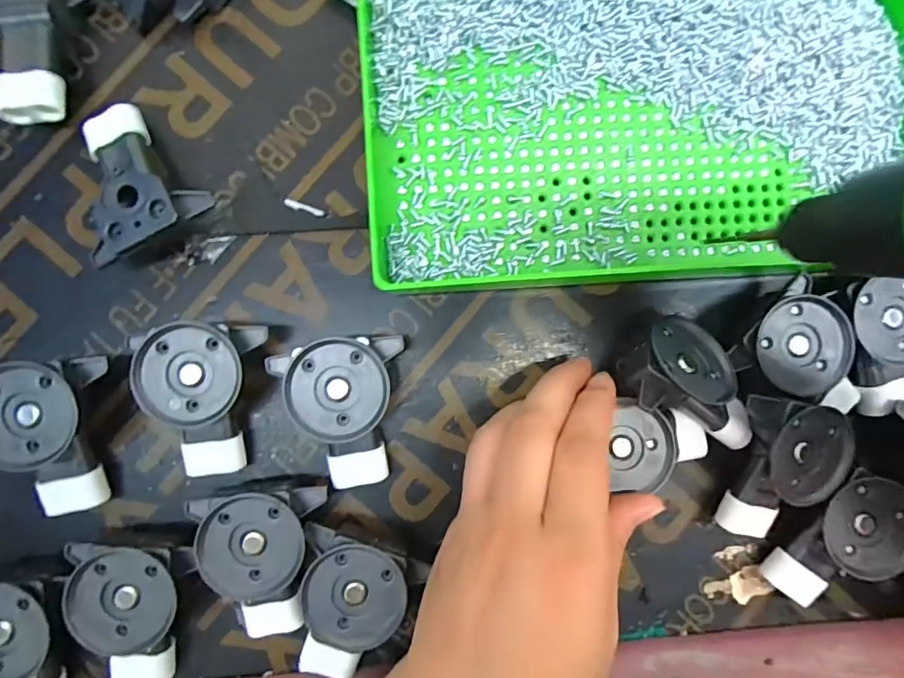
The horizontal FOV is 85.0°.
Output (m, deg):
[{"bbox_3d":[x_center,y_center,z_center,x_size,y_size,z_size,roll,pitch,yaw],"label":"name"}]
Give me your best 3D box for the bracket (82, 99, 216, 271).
[{"bbox_3d":[-0.138,-0.071,0.215,0.052,0.027,0.064,-25,90,-2],"label":"bracket"}]

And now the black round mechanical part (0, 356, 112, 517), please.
[{"bbox_3d":[-0.171,0.040,0.209,0.039,0.032,0.065,4,89,-2],"label":"black round mechanical part"}]

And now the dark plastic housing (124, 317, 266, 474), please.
[{"bbox_3d":[-0.108,0.026,0.212,0.042,0.031,0.065,6,89,-2],"label":"dark plastic housing"}]

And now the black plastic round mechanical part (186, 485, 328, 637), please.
[{"bbox_3d":[-0.078,0.092,0.210,0.048,0.027,0.059,-13,89,-2],"label":"black plastic round mechanical part"}]

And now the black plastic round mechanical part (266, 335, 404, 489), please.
[{"bbox_3d":[-0.047,0.033,0.216,0.048,0.028,0.065,-3,89,-2],"label":"black plastic round mechanical part"}]

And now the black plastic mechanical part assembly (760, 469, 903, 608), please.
[{"bbox_3d":[0.177,0.093,0.224,0.043,0.024,0.064,31,88,-1],"label":"black plastic mechanical part assembly"}]

